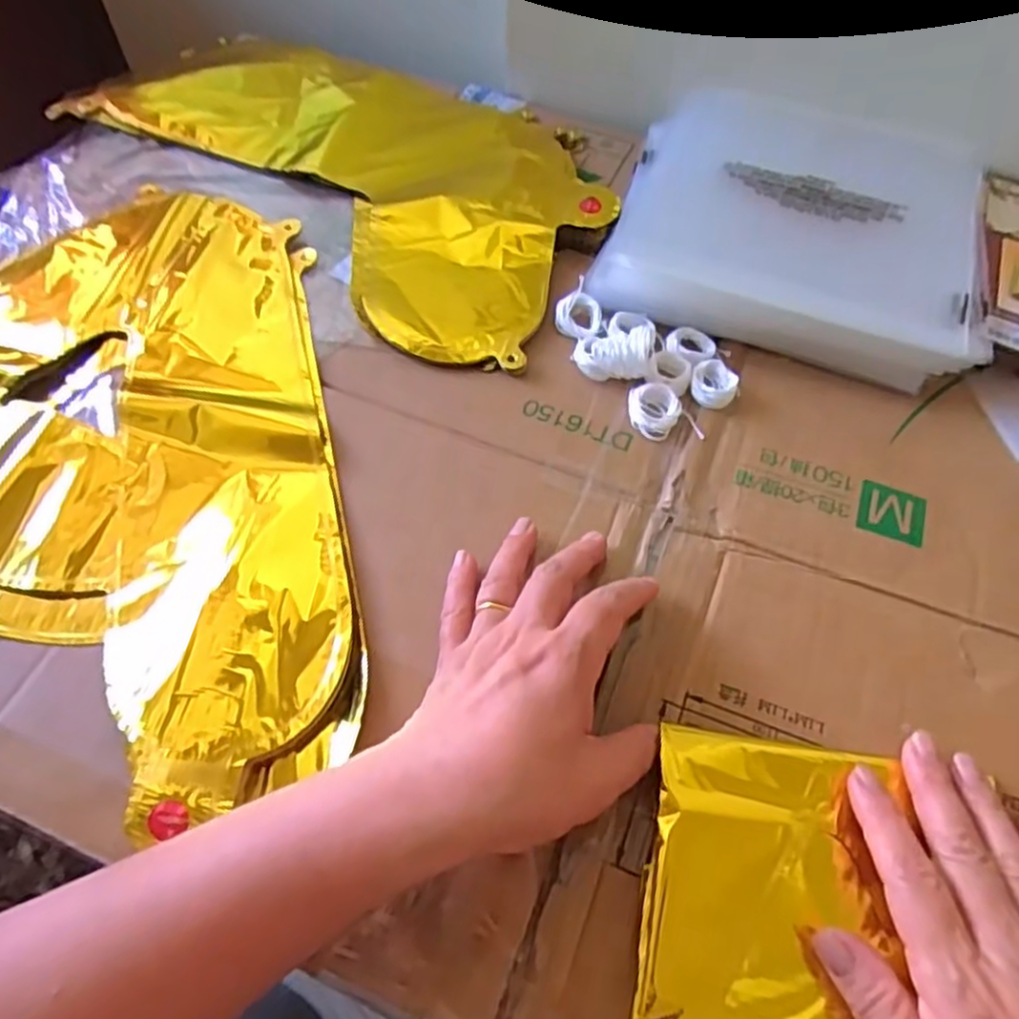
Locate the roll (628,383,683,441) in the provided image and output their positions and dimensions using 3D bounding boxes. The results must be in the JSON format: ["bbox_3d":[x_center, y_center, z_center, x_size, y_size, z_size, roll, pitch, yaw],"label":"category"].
[{"bbox_3d":[0.080,-0.057,0.417,0.029,0.008,0.033,29,63,16],"label":"roll"}]

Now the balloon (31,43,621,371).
[{"bbox_3d":[-0.118,-0.257,0.533,0.415,0.011,0.226,32,64,18],"label":"balloon"}]

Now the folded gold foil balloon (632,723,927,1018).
[{"bbox_3d":[0.099,0.162,0.287,0.094,0.019,0.147,9,59,5],"label":"folded gold foil balloon"}]

